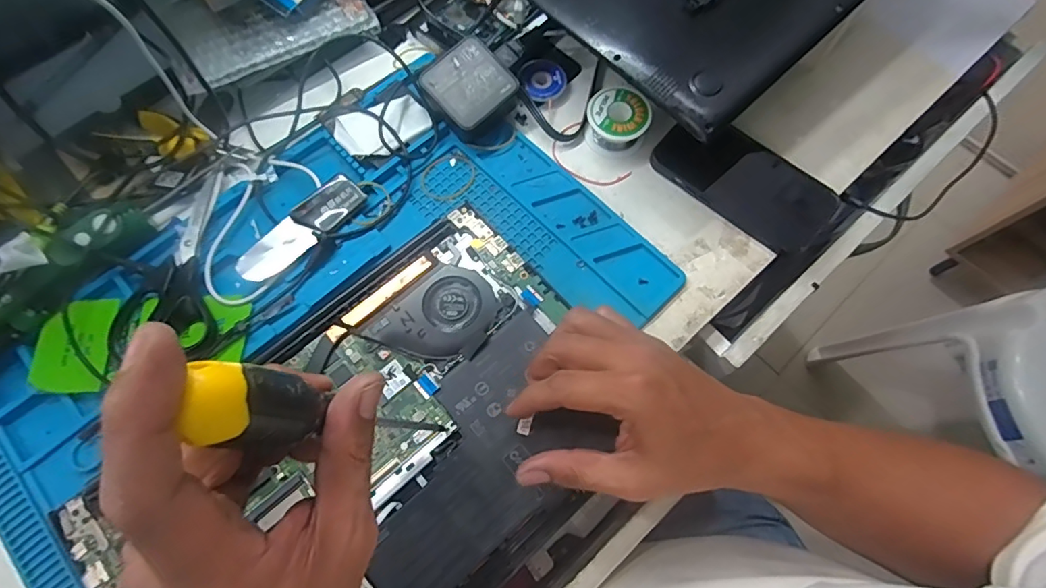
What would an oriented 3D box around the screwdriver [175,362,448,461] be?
[{"bbox_3d":[-0.088,0.064,0.256,0.032,0.214,0.030,7,75,8],"label":"screwdriver"}]

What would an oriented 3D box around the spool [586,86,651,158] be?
[{"bbox_3d":[0.080,-0.150,0.443,0.046,0.034,0.053,-40,75,-13],"label":"spool"}]

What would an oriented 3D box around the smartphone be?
[{"bbox_3d":[0.189,-0.098,0.433,0.146,0.012,0.076,40,78,9],"label":"smartphone"}]

